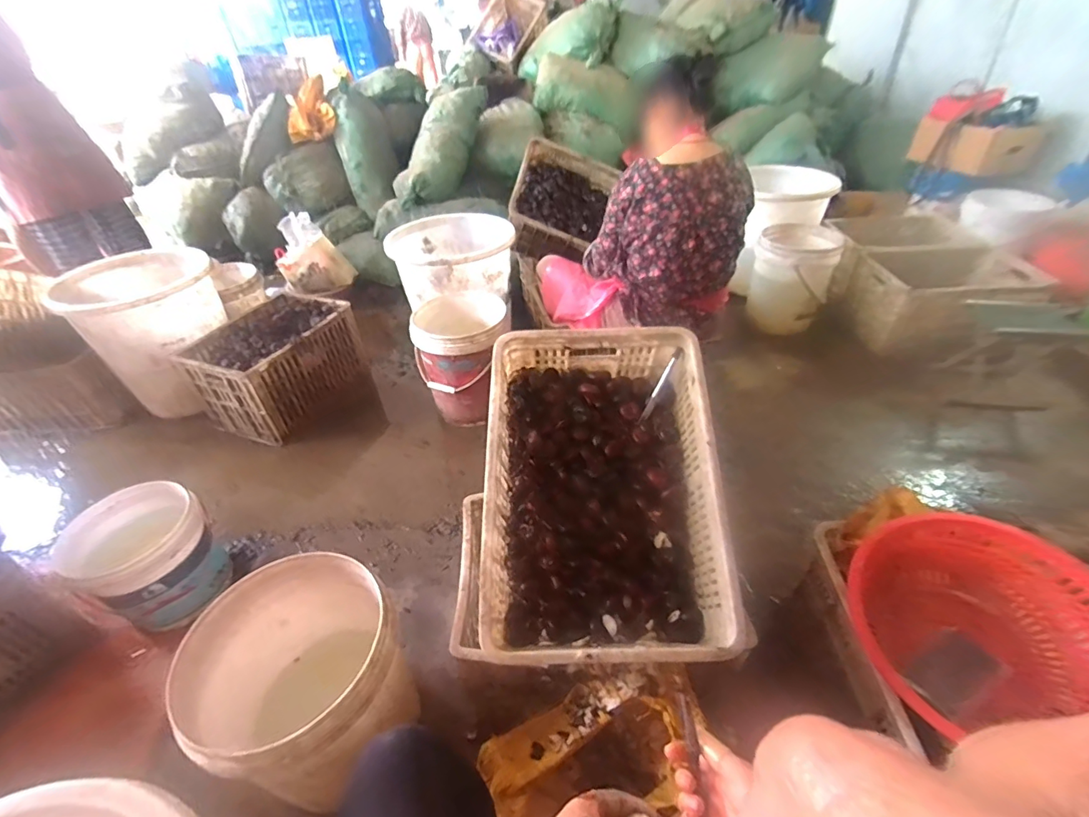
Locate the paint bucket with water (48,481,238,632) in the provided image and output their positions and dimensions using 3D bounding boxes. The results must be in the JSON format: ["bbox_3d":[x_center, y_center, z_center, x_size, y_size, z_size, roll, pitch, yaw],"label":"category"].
[{"bbox_3d":[-0.939,0.367,1.173,0.271,0.284,0.258,-2,39,2],"label":"paint bucket with water"}]

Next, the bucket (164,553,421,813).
[{"bbox_3d":[-0.402,0.505,0.852,0.326,0.382,0.300,-2,39,2],"label":"bucket"}]

